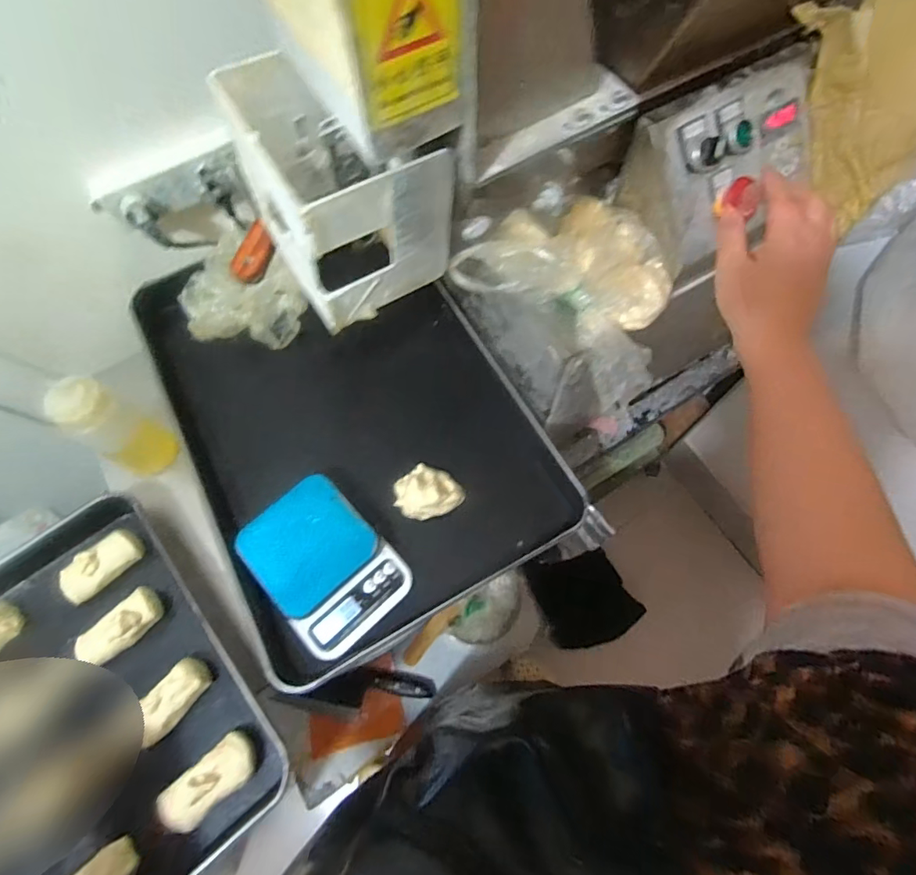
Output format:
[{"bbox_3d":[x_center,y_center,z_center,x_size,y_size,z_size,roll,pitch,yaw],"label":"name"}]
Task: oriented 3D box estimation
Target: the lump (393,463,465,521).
[{"bbox_3d":[-0.038,0.066,0.609,0.072,0.033,0.071,0,68,1],"label":"lump"}]

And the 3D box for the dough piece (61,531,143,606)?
[{"bbox_3d":[-0.417,0.149,0.586,0.089,0.032,0.039,-41,73,-14],"label":"dough piece"}]

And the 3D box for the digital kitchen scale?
[{"bbox_3d":[-0.157,0.144,0.585,0.132,0.029,0.180,-41,73,-14],"label":"digital kitchen scale"}]

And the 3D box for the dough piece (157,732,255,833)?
[{"bbox_3d":[-0.253,0.352,0.513,0.048,0.043,0.098,42,75,16],"label":"dough piece"}]

